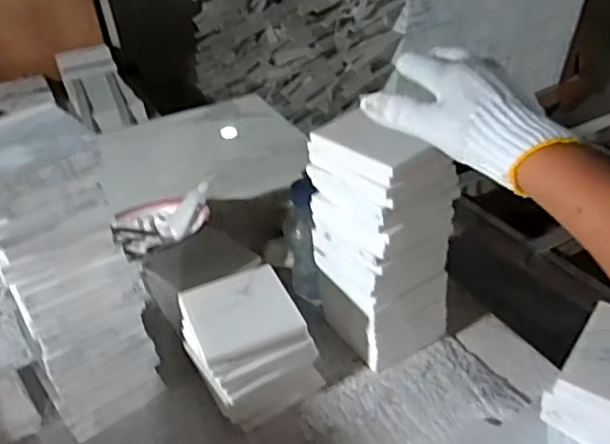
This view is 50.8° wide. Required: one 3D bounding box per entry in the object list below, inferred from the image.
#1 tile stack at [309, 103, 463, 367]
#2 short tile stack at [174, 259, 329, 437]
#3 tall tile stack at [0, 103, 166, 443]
[{"bbox_3d":[0.081,0.020,0.673,0.107,0.249,0.107,-27,42,-29],"label":"tile stack"},{"bbox_3d":[-0.056,0.130,0.664,0.120,0.111,0.105,-15,36,-19],"label":"short tile stack"},{"bbox_3d":[-0.228,0.054,0.618,0.116,0.298,0.114,-19,38,-25],"label":"tall tile stack"}]

